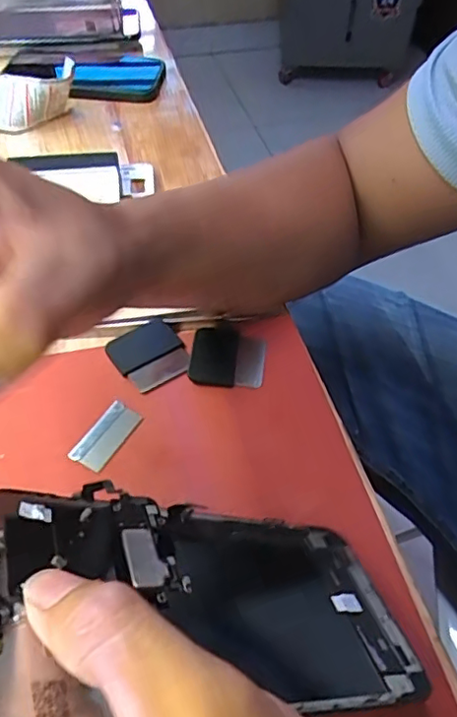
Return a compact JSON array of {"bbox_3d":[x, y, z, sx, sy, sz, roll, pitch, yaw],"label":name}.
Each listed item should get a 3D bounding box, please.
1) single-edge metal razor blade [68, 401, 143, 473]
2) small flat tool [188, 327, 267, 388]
[{"bbox_3d":[-0.062,0.039,0.295,0.019,0.004,0.038,25,49,17],"label":"single-edge metal razor blade"},{"bbox_3d":[0.000,-0.001,0.330,0.041,0.005,0.041,7,46,0],"label":"small flat tool"}]

